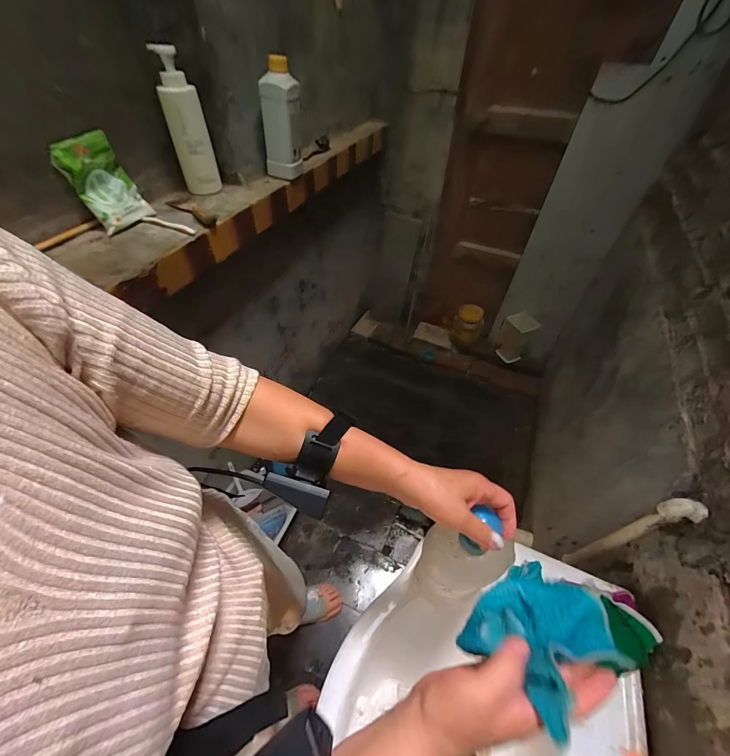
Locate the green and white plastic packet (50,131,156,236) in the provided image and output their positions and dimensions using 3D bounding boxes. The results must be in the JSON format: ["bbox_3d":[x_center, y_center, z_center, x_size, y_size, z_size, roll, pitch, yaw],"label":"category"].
[{"bbox_3d":[-0.513,-0.385,0.651,0.020,0.156,0.114,-6,38,36],"label":"green and white plastic packet"}]

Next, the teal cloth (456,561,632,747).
[{"bbox_3d":[0.149,0.215,0.283,0.120,0.030,0.096,-11,8,-33],"label":"teal cloth"}]

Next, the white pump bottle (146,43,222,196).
[{"bbox_3d":[-0.400,-0.561,0.741,0.084,0.244,0.079,-17,51,-14],"label":"white pump bottle"}]

